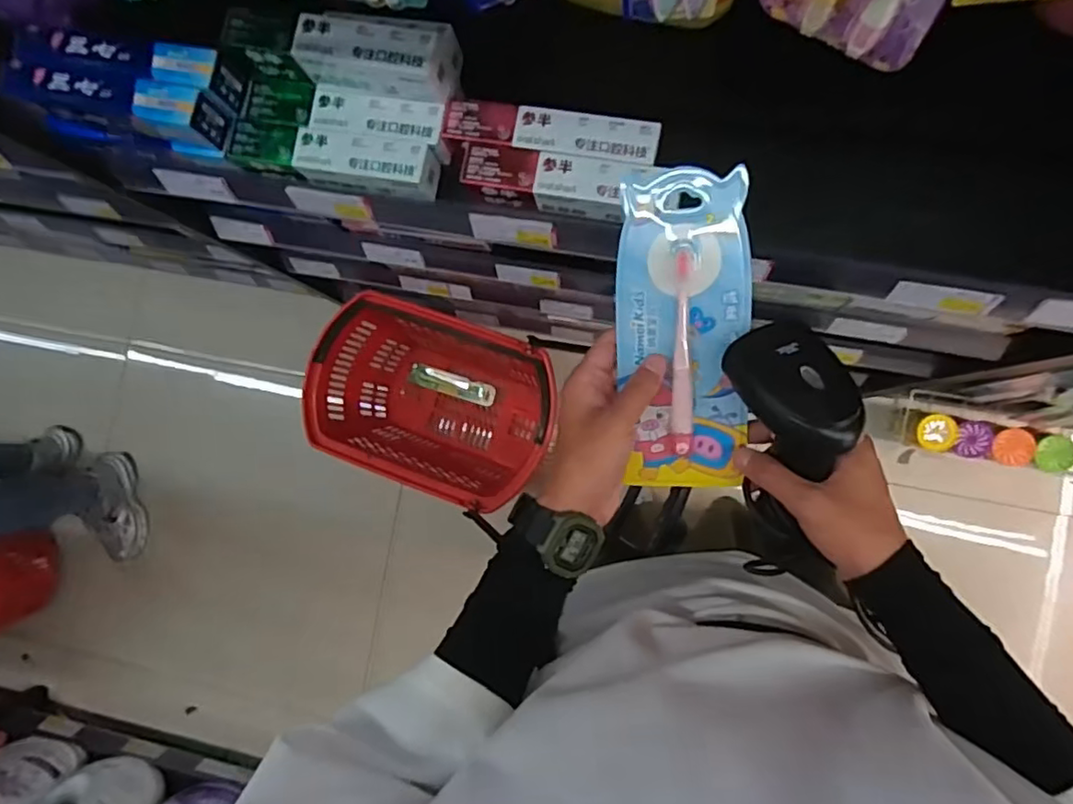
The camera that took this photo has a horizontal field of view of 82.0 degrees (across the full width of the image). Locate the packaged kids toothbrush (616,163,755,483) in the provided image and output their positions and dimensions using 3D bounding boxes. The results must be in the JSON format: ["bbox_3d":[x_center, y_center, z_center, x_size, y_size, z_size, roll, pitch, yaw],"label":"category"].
[{"bbox_3d":[0.102,-0.046,0.430,0.085,0.018,0.214,-3,100,7],"label":"packaged kids toothbrush"}]

